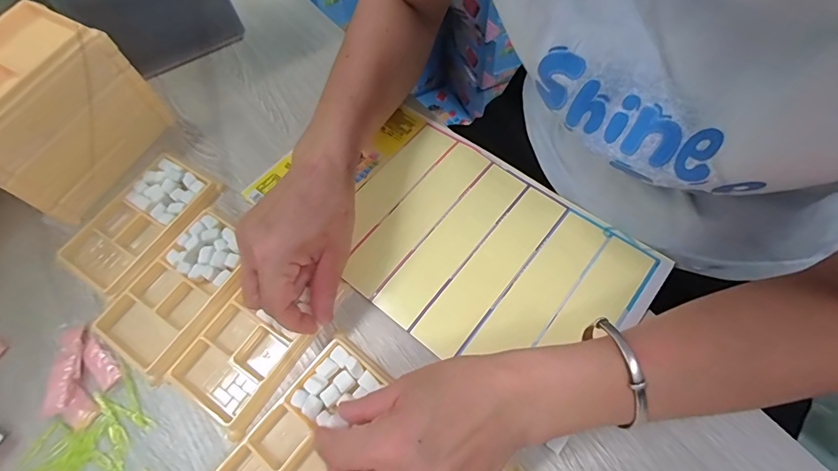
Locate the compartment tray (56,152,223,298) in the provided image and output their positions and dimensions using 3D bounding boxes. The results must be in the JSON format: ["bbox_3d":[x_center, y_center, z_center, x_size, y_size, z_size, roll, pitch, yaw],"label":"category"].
[{"bbox_3d":[-0.247,-0.013,0.367,0.076,0.013,0.127,28,69,16],"label":"compartment tray"}]

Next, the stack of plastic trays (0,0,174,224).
[{"bbox_3d":[-0.315,-0.101,0.357,0.075,0.116,0.135,22,67,14],"label":"stack of plastic trays"}]

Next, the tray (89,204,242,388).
[{"bbox_3d":[-0.198,0.044,0.343,0.078,0.013,0.130,27,68,15],"label":"tray"}]

